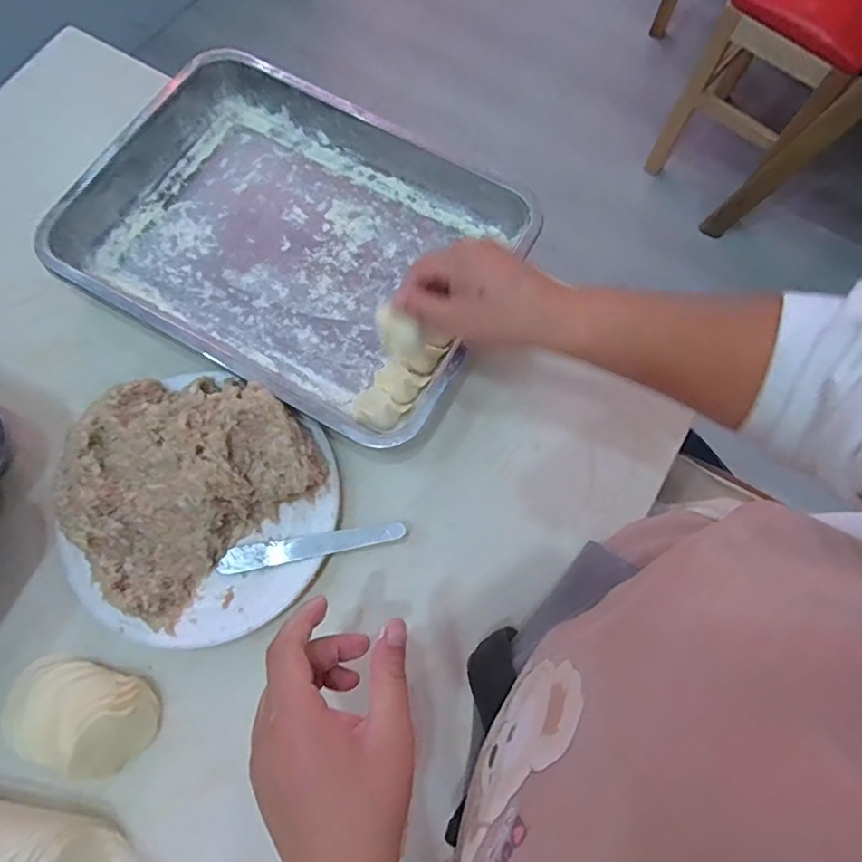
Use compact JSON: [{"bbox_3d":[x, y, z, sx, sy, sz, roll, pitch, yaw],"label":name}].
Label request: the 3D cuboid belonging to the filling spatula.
[{"bbox_3d":[-0.104,0.095,0.439,0.143,0.004,0.019,-11,71,2],"label":"filling spatula"}]

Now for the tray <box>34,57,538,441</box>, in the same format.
[{"bbox_3d":[-0.130,-0.182,0.507,0.399,0.047,0.282,30,75,8],"label":"tray"}]

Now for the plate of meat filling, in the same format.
[{"bbox_3d":[-0.187,0.059,0.426,0.202,0.058,0.204,0,73,-1],"label":"plate of meat filling"}]

